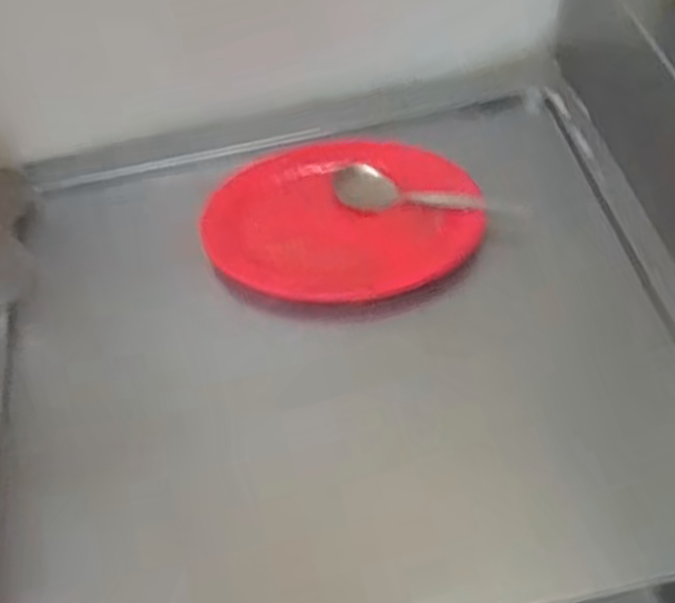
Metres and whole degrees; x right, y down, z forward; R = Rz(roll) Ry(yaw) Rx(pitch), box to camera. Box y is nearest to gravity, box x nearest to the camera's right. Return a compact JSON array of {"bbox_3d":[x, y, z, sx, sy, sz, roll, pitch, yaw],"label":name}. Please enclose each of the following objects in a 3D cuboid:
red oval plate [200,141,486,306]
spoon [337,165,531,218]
[{"bbox_3d":[0.002,-0.092,0.805,0.281,0.038,0.214,-11,55,-3],"label":"red oval plate"},{"bbox_3d":[0.092,-0.109,0.806,0.201,0.022,0.056,17,58,16],"label":"spoon"}]

